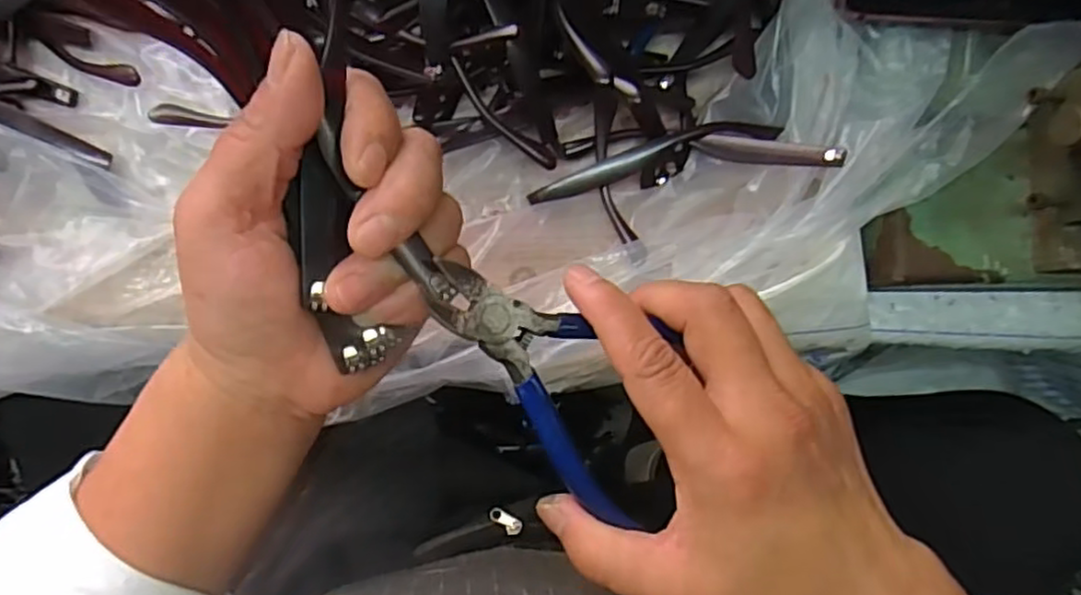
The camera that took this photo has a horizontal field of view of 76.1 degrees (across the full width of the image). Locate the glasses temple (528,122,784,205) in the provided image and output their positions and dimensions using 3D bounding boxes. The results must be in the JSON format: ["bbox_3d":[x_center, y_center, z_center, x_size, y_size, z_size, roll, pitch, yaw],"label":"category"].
[{"bbox_3d":[0.058,-0.073,0.358,0.129,0.021,0.015,-16,88,-8],"label":"glasses temple"}]

